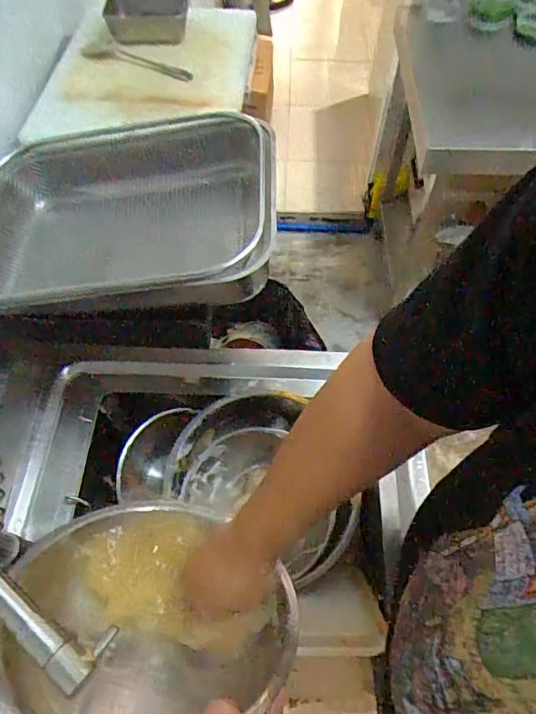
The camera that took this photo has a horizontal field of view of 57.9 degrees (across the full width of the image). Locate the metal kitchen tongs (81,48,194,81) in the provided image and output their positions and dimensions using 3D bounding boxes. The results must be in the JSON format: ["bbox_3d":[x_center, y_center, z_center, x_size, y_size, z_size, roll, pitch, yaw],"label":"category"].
[{"bbox_3d":[-0.196,-0.440,0.720,0.171,0.020,0.015,15,60,9],"label":"metal kitchen tongs"}]

